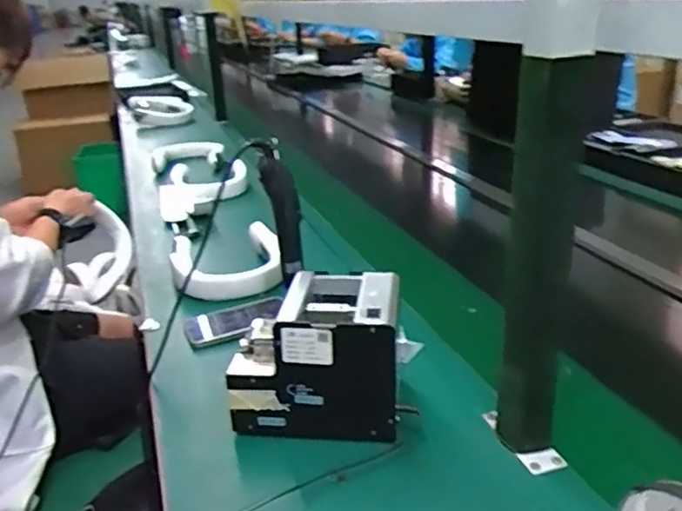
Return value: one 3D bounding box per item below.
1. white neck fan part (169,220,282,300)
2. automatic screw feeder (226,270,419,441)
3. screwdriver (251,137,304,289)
[{"bbox_3d":[-0.191,0.012,1.066,0.193,0.055,0.190,-9,24,-14],"label":"white neck fan part"},{"bbox_3d":[-0.027,0.113,0.706,0.182,0.148,0.127,-1,24,4],"label":"automatic screw feeder"},{"bbox_3d":[-0.081,-0.055,0.815,0.054,0.205,0.038,-4,23,-2],"label":"screwdriver"}]

